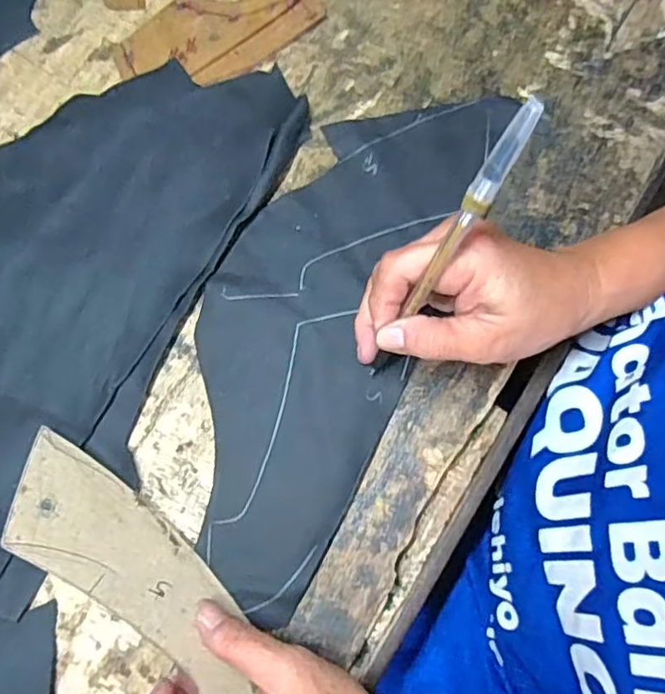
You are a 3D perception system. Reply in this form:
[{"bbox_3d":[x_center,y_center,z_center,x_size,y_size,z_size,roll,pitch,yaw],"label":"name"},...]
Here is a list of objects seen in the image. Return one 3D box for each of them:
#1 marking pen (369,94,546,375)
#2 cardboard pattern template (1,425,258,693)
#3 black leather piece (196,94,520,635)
[{"bbox_3d":[0.047,-0.035,0.268,0.010,0.163,0.008,36,48,9],"label":"marking pen"},{"bbox_3d":[-0.096,0.106,0.289,0.156,0.060,0.005,39,123,3],"label":"cardboard pattern template"},{"bbox_3d":[-0.010,-0.020,0.338,0.117,0.007,0.307,22,79,10],"label":"black leather piece"}]

